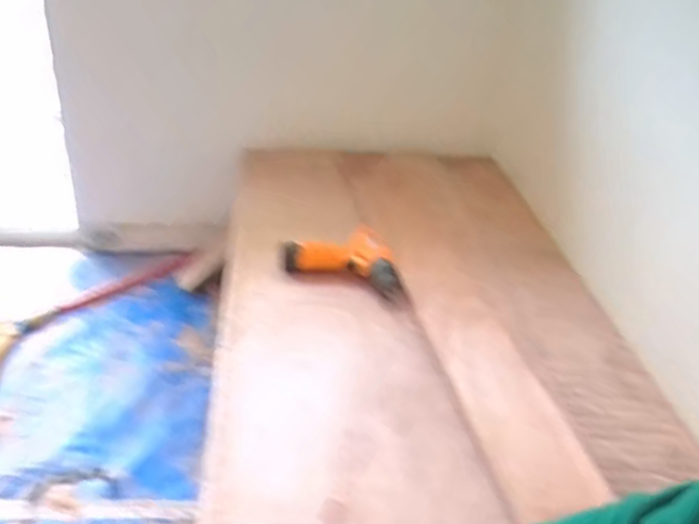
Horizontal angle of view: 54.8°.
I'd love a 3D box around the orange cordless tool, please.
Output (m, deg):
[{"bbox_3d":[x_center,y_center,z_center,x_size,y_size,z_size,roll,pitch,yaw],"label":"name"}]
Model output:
[{"bbox_3d":[-0.006,-0.012,1.278,0.224,0.054,0.163,10,27,4],"label":"orange cordless tool"}]

